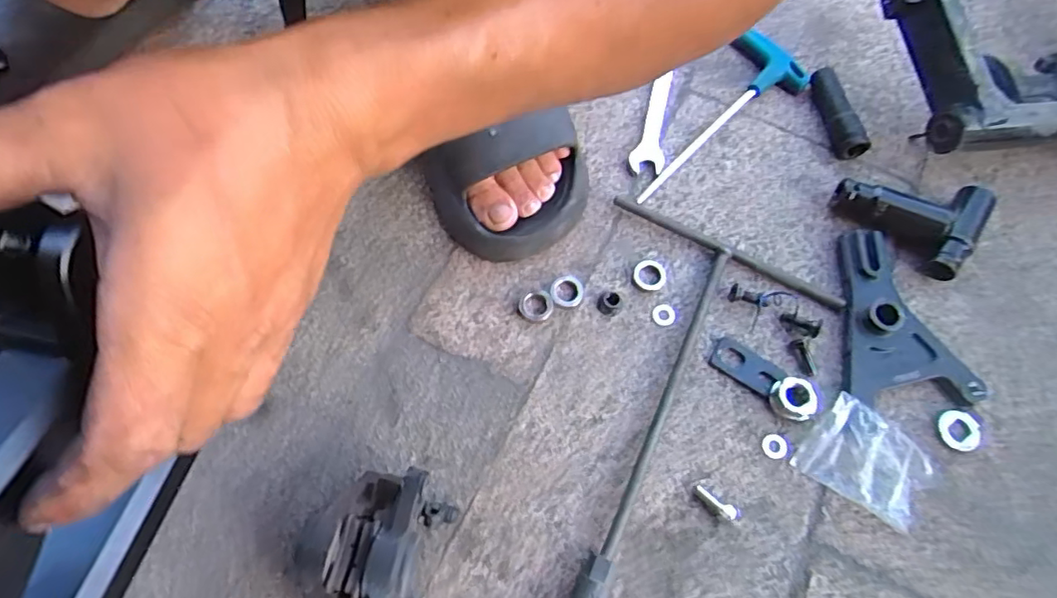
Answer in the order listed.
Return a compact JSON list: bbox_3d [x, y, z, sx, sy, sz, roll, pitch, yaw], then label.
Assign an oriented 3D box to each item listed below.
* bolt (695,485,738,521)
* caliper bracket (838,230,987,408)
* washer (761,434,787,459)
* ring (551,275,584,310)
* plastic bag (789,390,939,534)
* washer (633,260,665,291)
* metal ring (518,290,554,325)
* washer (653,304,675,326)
[{"bbox_3d":[0.121,0.132,0.382,0.029,0.008,0.009,35,72,10],"label":"bolt"},{"bbox_3d":[0.271,0.014,0.426,0.091,0.019,0.128,7,69,0],"label":"caliper bracket"},{"bbox_3d":[0.167,0.099,0.400,0.015,0.004,0.016,12,69,2],"label":"washer"},{"bbox_3d":[0.029,-0.005,0.431,0.024,0.004,0.026,1,69,-2],"label":"ring"},{"bbox_3d":[0.223,0.106,0.386,0.078,0.025,0.052,33,71,10],"label":"plastic bag"},{"bbox_3d":[0.090,-0.018,0.441,0.022,0.005,0.024,2,69,-2],"label":"washer"},{"bbox_3d":[0.005,0.005,0.427,0.025,0.004,0.023,1,69,-2],"label":"metal ring"},{"bbox_3d":[0.099,0.011,0.431,0.016,0.004,0.016,1,69,-2],"label":"washer"}]

